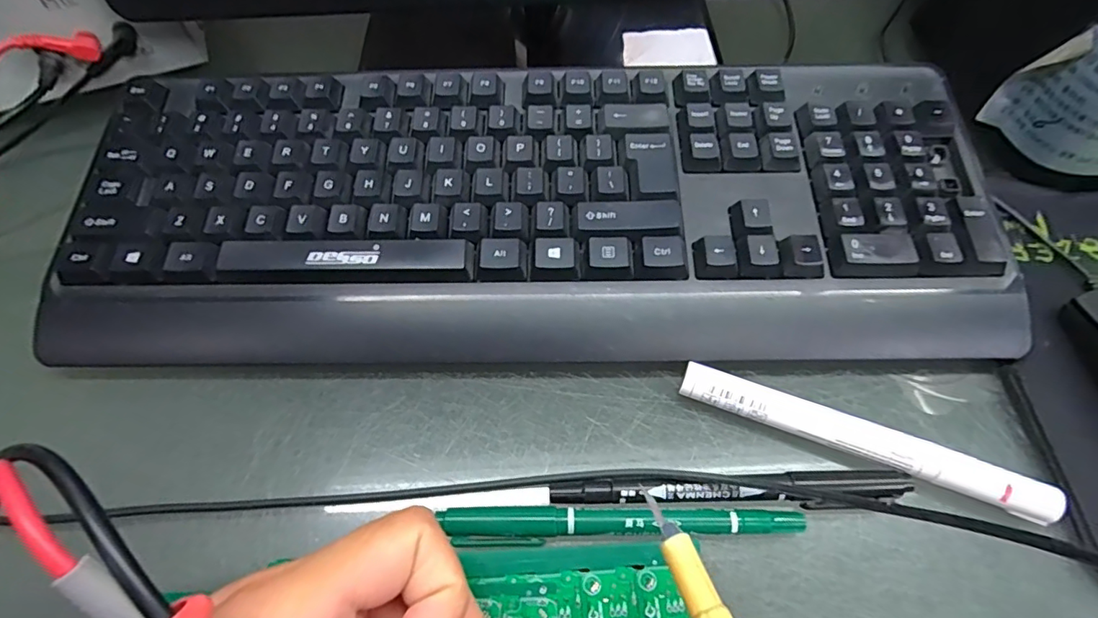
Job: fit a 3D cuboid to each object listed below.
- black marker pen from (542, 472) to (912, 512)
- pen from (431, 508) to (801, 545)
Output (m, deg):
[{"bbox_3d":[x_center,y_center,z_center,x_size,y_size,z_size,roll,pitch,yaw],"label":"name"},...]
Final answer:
[{"bbox_3d":[0.071,0.073,0.209,0.136,0.017,0.014,-1,61,0],"label":"black marker pen"},{"bbox_3d":[0.028,0.084,0.207,0.135,0.012,0.013,-1,61,1],"label":"pen"}]

